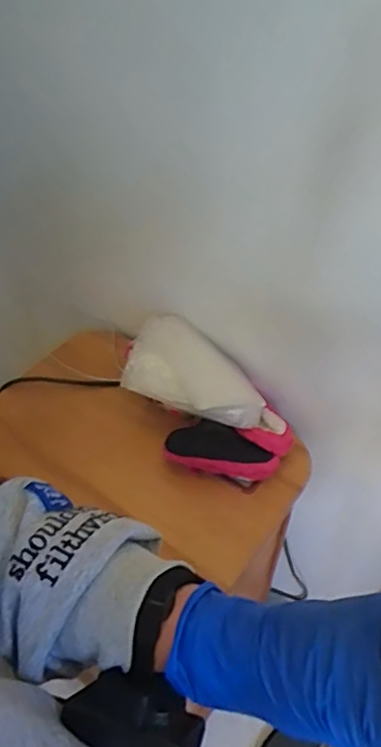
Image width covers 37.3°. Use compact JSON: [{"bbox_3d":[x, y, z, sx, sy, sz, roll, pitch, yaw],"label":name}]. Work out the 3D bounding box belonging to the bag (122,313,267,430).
[{"bbox_3d":[0.010,-0.003,0.834,0.215,0.060,0.124,22,90,4],"label":"bag"}]

